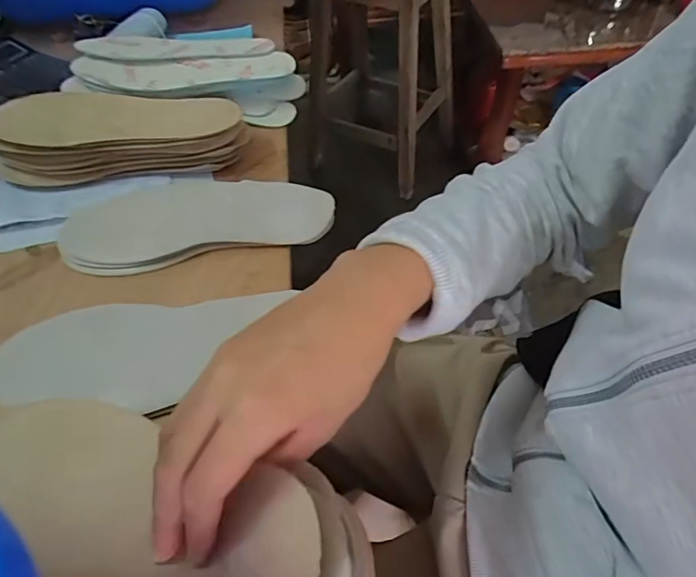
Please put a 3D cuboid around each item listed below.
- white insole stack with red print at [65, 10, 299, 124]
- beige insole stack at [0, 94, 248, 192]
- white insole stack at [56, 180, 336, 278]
[{"bbox_3d":[-0.186,-0.253,0.562,0.255,0.068,0.132,6,50,8],"label":"white insole stack with red print"},{"bbox_3d":[-0.233,-0.167,0.493,0.251,0.052,0.101,-7,50,-3],"label":"beige insole stack"},{"bbox_3d":[-0.141,-0.069,0.436,0.240,0.017,0.106,-11,50,-6],"label":"white insole stack"}]

